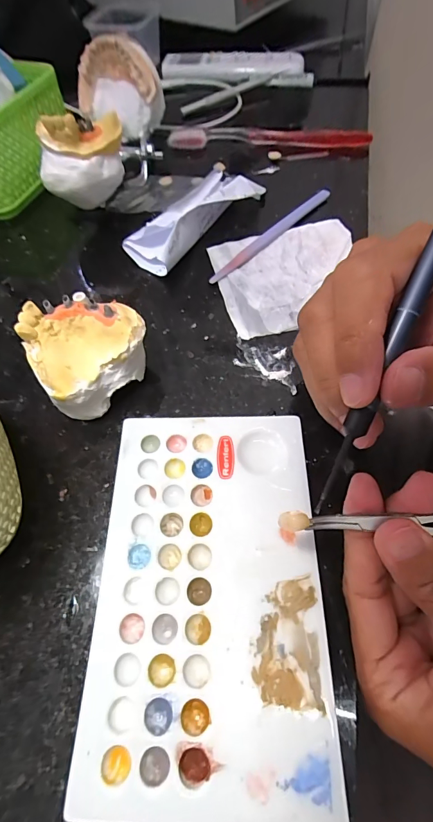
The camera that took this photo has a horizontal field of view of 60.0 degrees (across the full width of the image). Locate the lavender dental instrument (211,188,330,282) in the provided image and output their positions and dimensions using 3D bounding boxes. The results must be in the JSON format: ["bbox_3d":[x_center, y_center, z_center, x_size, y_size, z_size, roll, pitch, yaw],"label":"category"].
[{"bbox_3d":[0.043,-0.137,0.288,0.010,0.006,0.138,40,68,22],"label":"lavender dental instrument"}]

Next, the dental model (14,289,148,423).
[{"bbox_3d":[-0.073,-0.034,0.213,0.059,0.042,0.056,-1,59,1],"label":"dental model"}]

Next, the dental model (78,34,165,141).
[{"bbox_3d":[-0.083,-0.277,0.332,0.068,0.076,0.035,-1,59,1],"label":"dental model"}]

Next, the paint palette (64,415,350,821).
[{"bbox_3d":[-0.004,0.072,0.164,0.092,0.016,0.151,0,59,1],"label":"paint palette"}]

